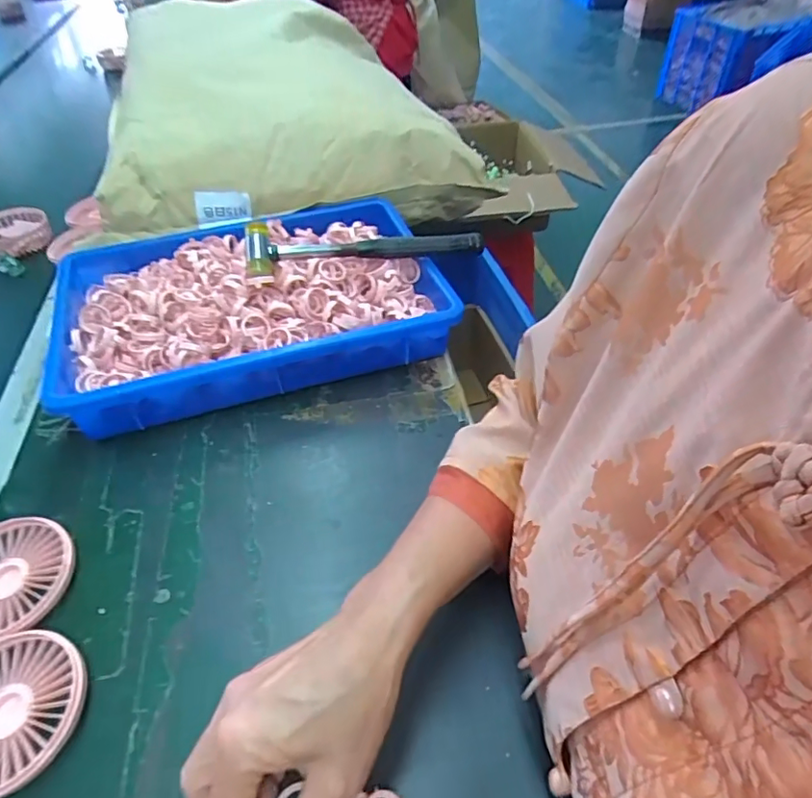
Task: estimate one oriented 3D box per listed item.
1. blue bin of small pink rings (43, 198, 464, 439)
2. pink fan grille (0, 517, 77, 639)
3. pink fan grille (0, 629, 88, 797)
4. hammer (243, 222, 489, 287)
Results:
[{"bbox_3d":[-0.159,-0.098,0.560,0.365,0.083,0.241,-15,47,-14],"label":"blue bin of small pink rings"},{"bbox_3d":[-0.279,0.126,0.380,0.084,0.018,0.085,-1,46,1],"label":"pink fan grille"},{"bbox_3d":[-0.239,0.188,0.325,0.086,0.018,0.086,-1,46,1],"label":"pink fan grille"},{"bbox_3d":[-0.040,-0.160,0.552,0.241,0.040,0.059,-14,47,-11],"label":"hammer"}]

